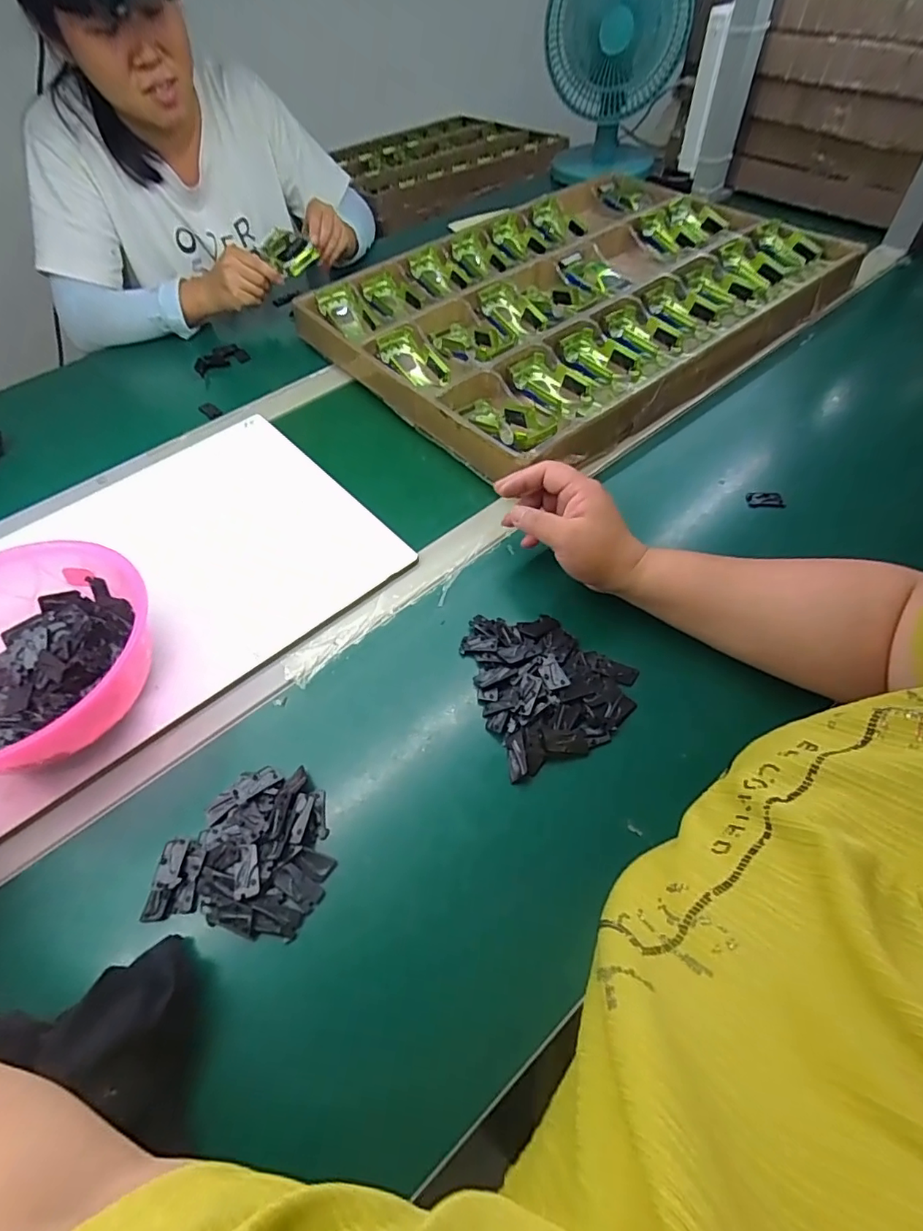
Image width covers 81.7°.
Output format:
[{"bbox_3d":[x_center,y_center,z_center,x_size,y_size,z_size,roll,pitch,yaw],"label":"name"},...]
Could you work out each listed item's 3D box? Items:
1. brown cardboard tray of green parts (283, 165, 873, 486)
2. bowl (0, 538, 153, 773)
[{"bbox_3d":[0.162,-0.432,0.746,0.631,0.080,0.459,-35,60,-20],"label":"brown cardboard tray of green parts"},{"bbox_3d":[-0.339,0.039,0.415,0.163,0.078,0.183,-12,55,-6],"label":"bowl"}]

